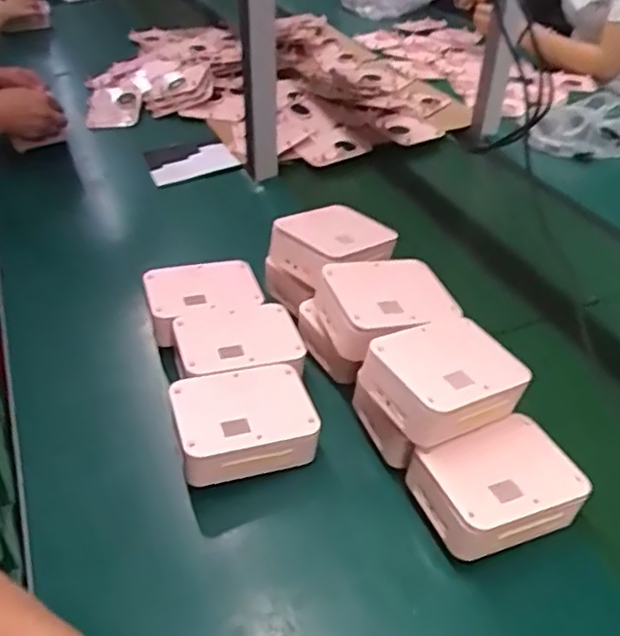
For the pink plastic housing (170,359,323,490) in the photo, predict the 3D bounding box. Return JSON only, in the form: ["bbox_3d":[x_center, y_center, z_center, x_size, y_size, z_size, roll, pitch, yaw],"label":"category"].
[{"bbox_3d":[-0.063,0.096,0.613,0.126,0.050,0.099,-12,41,-14],"label":"pink plastic housing"}]

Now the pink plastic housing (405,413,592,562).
[{"bbox_3d":[0.161,0.140,0.540,0.132,0.038,0.093,-14,42,-17],"label":"pink plastic housing"}]

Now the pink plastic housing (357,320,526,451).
[{"bbox_3d":[0.120,0.050,0.568,0.135,0.053,0.100,-20,44,-23],"label":"pink plastic housing"}]

